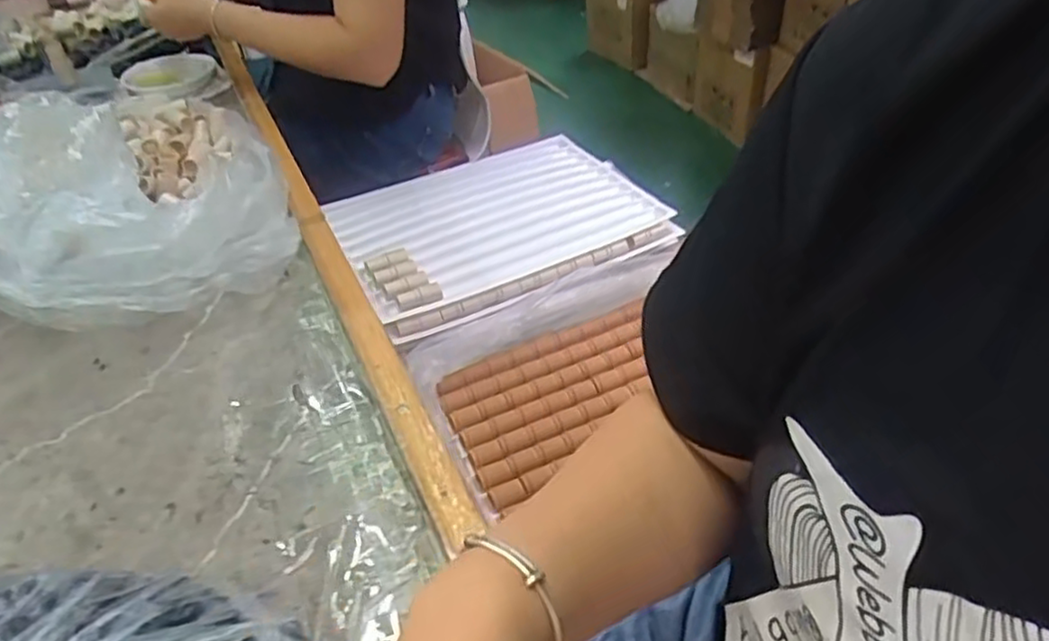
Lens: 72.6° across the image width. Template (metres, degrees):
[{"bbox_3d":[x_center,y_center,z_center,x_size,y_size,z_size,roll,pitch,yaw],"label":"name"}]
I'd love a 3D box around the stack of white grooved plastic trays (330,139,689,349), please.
[{"bbox_3d":[-0.041,-0.155,1.060,0.445,0.037,0.352,-21,43,-20],"label":"stack of white grooved plastic trays"}]

